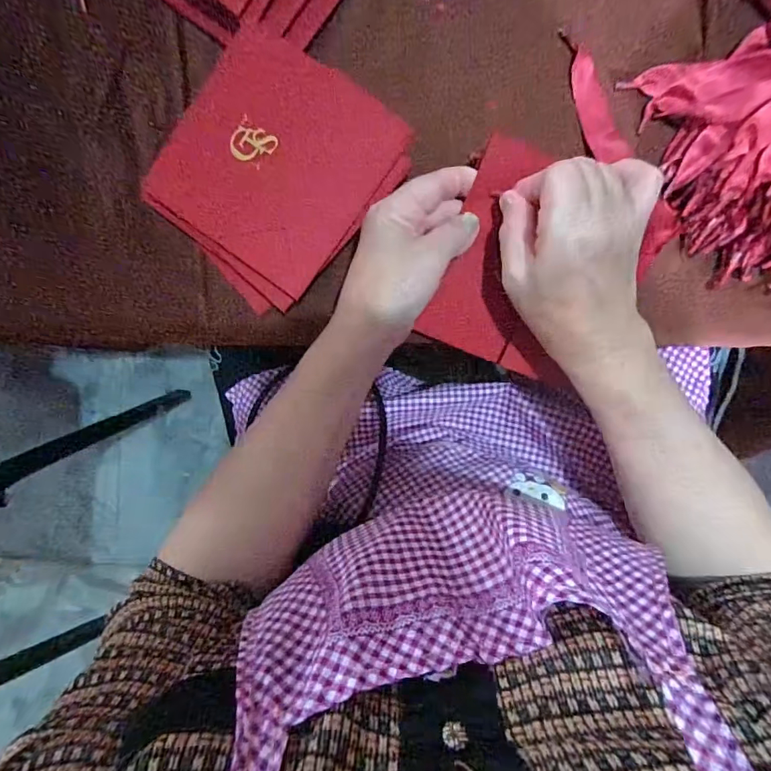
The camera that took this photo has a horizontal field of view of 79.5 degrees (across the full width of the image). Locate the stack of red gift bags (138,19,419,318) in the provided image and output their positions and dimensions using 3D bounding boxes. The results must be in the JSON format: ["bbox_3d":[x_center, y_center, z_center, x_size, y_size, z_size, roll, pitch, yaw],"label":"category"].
[{"bbox_3d":[-0.079,-0.150,0.330,0.141,0.015,0.159,36,94,-4],"label":"stack of red gift bags"}]

